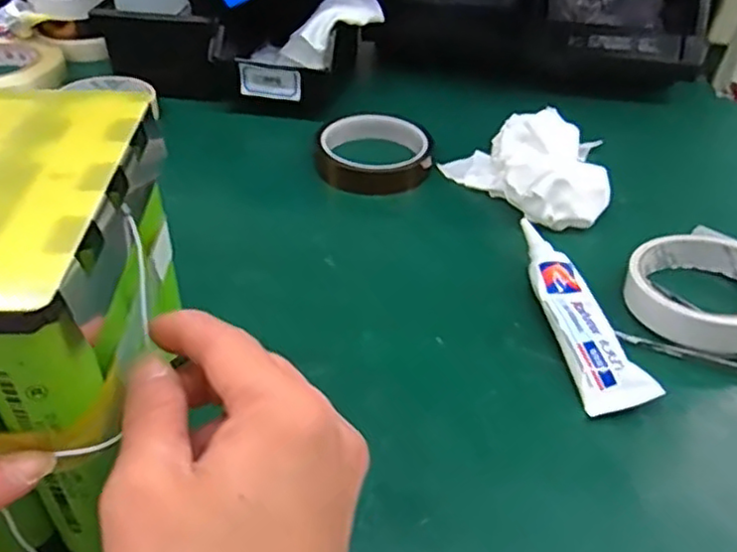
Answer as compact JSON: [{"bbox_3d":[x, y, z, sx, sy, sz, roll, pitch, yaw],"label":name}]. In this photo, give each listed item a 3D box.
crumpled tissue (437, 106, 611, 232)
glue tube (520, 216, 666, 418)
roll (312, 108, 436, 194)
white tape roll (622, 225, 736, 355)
[{"bbox_3d":[0.124,-0.079,0.487,0.084,0.041,0.121,-22,47,-25],"label":"crumpled tissue"},{"bbox_3d":[0.118,0.017,0.384,0.034,0.015,0.142,-4,42,-8],"label":"glue tube"},{"bbox_3d":[0.005,-0.097,0.523,0.089,0.030,0.087,2,41,-1],"label":"roll"},{"bbox_3d":[0.200,0.004,0.394,0.085,0.031,0.101,17,43,16],"label":"white tape roll"}]

